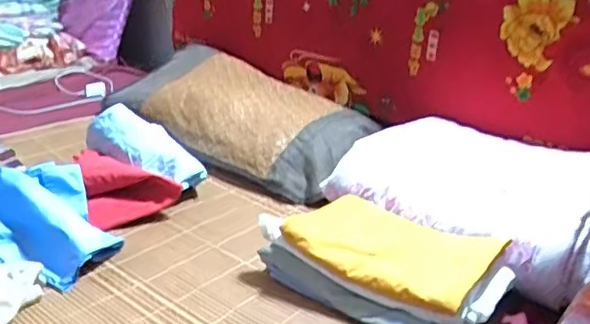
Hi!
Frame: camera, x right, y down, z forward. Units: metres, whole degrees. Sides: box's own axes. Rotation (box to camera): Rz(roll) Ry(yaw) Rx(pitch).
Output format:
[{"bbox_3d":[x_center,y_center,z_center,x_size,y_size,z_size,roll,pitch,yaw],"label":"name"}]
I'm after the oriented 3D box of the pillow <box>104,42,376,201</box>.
[{"bbox_3d":[-0.129,-0.115,1.322,0.615,0.144,0.331,20,26,35],"label":"pillow"}]

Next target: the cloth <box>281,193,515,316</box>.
[{"bbox_3d":[0.143,0.113,0.812,0.254,0.042,0.198,19,21,34],"label":"cloth"}]

